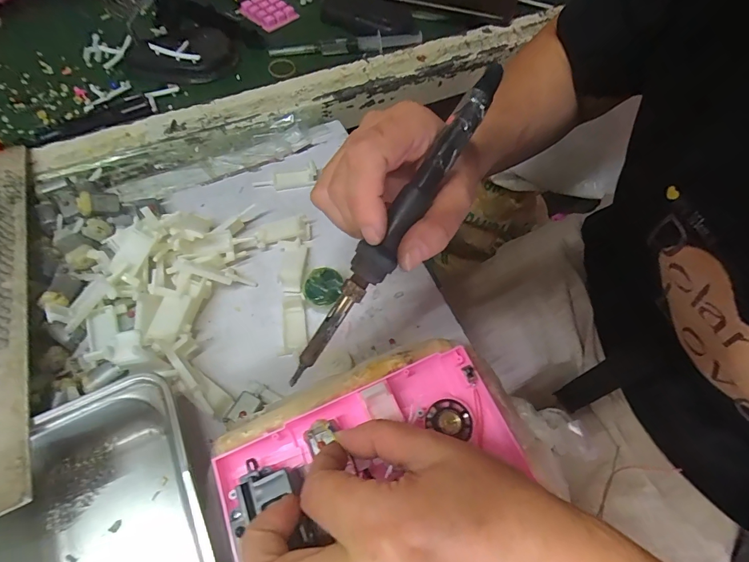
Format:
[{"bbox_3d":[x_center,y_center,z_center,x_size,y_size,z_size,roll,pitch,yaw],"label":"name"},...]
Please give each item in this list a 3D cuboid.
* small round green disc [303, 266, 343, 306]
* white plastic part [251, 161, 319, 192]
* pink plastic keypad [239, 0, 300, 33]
[{"bbox_3d":[-0.041,0.006,0.305,0.031,0.016,0.031,2,63,-1],"label":"small round green disc"},{"bbox_3d":[-0.081,-0.094,0.360,0.059,0.012,0.018,-12,63,5],"label":"white plastic part"},{"bbox_3d":[-0.132,-0.330,0.475,0.055,0.012,0.053,36,67,15],"label":"pink plastic keypad"}]

